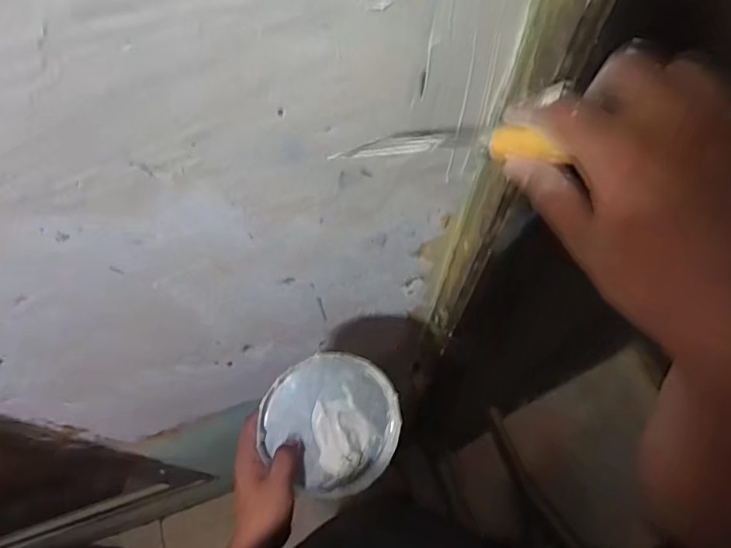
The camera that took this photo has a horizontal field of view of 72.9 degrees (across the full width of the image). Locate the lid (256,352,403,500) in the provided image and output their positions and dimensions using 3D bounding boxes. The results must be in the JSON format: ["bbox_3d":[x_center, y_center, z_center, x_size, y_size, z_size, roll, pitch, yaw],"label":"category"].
[{"bbox_3d":[-0.033,0.159,0.534,0.149,0.016,0.139,2,83,-13],"label":"lid"}]

